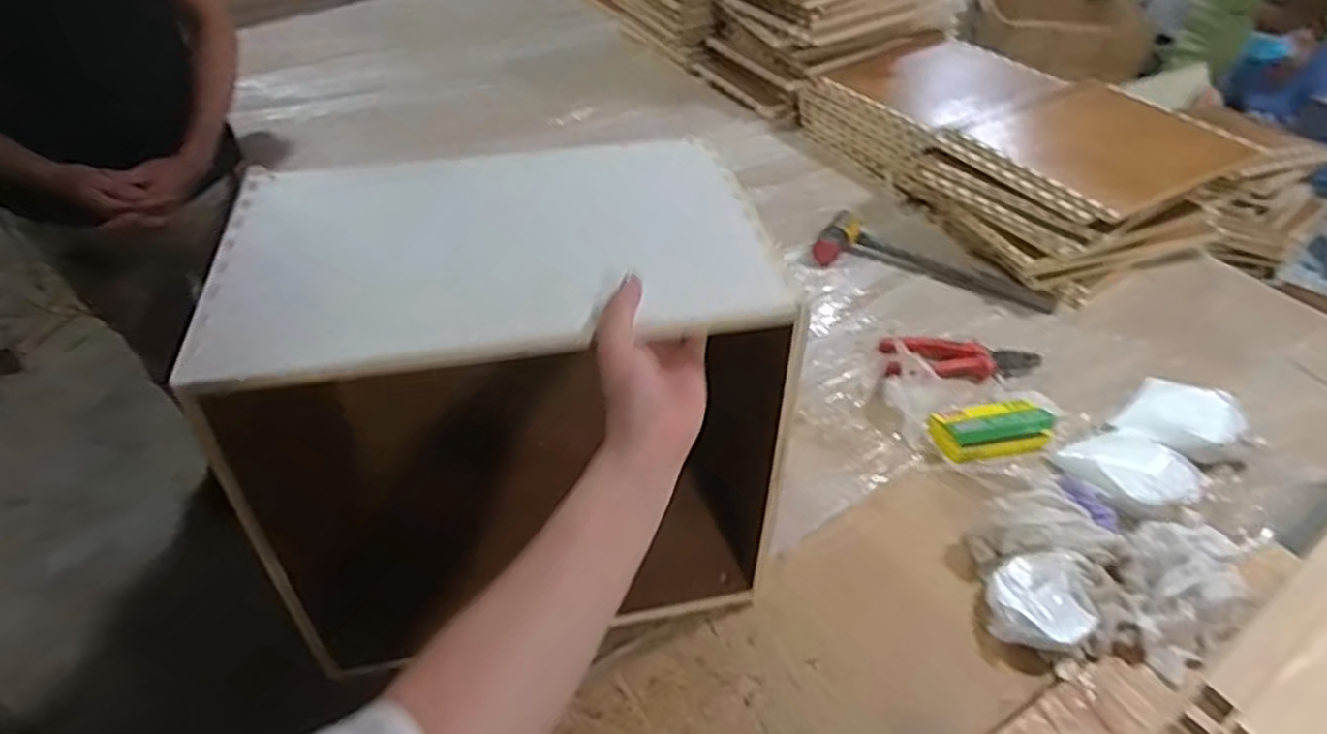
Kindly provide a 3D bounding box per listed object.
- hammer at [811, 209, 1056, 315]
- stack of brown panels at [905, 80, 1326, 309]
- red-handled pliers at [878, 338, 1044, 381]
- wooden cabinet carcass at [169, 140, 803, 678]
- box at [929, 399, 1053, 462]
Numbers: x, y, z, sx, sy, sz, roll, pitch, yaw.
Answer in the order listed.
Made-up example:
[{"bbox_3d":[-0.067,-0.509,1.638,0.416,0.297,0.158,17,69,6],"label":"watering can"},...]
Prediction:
[{"bbox_3d":[0.389,-0.149,1.119,0.338,0.027,0.085,15,45,14],"label":"hammer"},{"bbox_3d":[0.604,-0.273,1.167,0.375,0.153,0.342,-24,49,-24],"label":"stack of brown panels"},{"bbox_3d":[0.369,-0.015,0.973,0.195,0.031,0.071,-5,44,-7],"label":"red-handled pliers"},{"bbox_3d":[-0.147,0.047,0.701,0.425,0.407,0.286,-5,44,-11],"label":"wooden cabinet carcass"},{"bbox_3d":[0.365,0.067,0.864,0.128,0.035,0.069,-8,44,-9],"label":"box"}]

